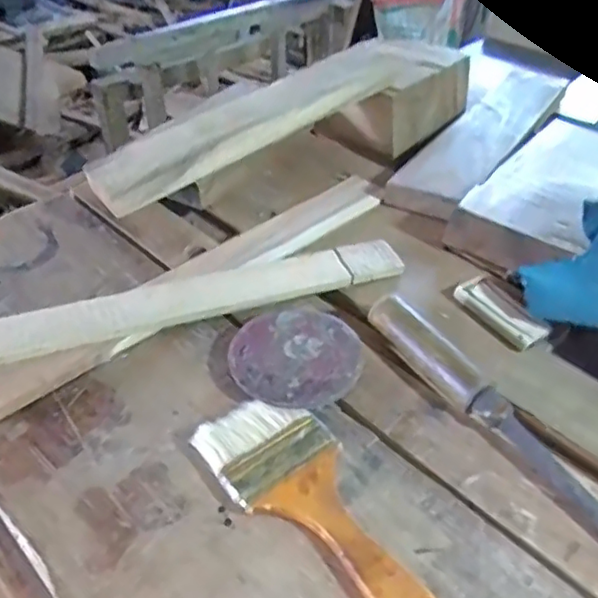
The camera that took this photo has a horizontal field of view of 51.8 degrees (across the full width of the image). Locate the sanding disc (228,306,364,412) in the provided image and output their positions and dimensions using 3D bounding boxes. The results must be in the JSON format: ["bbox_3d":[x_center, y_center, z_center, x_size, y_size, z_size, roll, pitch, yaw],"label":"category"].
[{"bbox_3d":[-0.001,0.041,0.445,0.090,0.010,0.096,0,41,0],"label":"sanding disc"}]

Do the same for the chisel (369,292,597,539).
[{"bbox_3d":[0.135,0.080,0.399,0.023,0.031,0.251,-24,47,-26],"label":"chisel"}]

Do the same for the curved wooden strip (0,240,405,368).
[{"bbox_3d":[-0.109,0.007,0.475,0.406,0.023,0.049,-14,43,-16],"label":"curved wooden strip"}]

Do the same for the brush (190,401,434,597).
[{"bbox_3d":[0.016,0.124,0.354,0.071,0.011,0.182,-28,48,-28],"label":"brush"}]

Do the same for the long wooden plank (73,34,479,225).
[{"bbox_3d":[0.005,-0.180,0.653,0.451,0.105,0.091,-28,49,-29],"label":"long wooden plank"}]

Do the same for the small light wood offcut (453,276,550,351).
[{"bbox_3d":[0.158,0.012,0.488,0.029,0.019,0.077,-20,45,-22],"label":"small light wood offcut"}]

